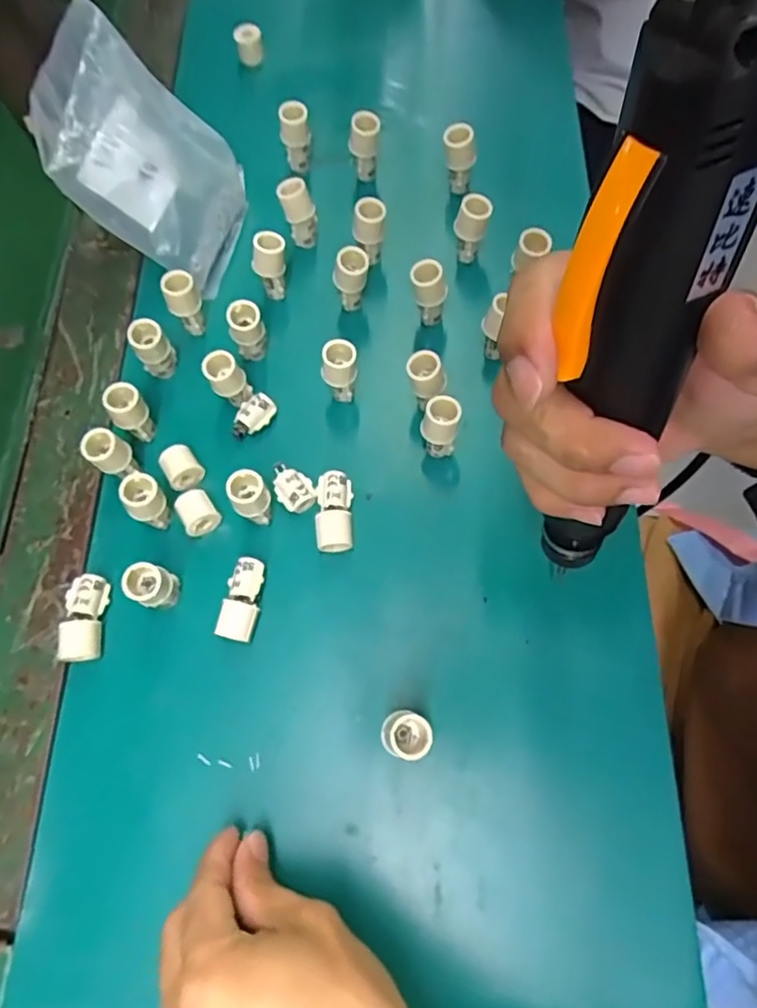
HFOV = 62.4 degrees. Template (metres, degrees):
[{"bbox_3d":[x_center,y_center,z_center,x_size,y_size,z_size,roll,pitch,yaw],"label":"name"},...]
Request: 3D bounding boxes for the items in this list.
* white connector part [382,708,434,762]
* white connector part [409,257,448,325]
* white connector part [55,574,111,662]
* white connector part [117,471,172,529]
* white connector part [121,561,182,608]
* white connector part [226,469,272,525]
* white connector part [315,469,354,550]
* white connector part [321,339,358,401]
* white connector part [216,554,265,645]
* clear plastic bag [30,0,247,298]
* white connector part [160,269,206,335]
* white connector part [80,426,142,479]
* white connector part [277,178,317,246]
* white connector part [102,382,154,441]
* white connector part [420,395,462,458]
[{"bbox_3d":[0.013,0.109,0.294,0.022,0.044,0.019,19,71,10],"label":"white connector part"},{"bbox_3d":[0.030,-0.124,0.379,0.021,0.048,0.016,5,69,5],"label":"white connector part"},{"bbox_3d":[-0.156,0.061,0.331,0.020,0.014,0.044,-4,69,1],"label":"white connector part"},{"bbox_3d":[-0.125,0.000,0.340,0.019,0.041,0.017,-43,73,-13],"label":"white connector part"},{"bbox_3d":[-0.115,0.043,0.324,0.021,0.039,0.021,-1,69,2],"label":"white connector part"},{"bbox_3d":[-0.068,-0.003,0.336,0.019,0.035,0.019,-1,69,2],"label":"white connector part"},{"bbox_3d":[-0.024,0.005,0.345,0.019,0.015,0.046,-3,69,2],"label":"white connector part"},{"bbox_3d":[-0.022,-0.074,0.364,0.020,0.050,0.018,-9,69,-1],"label":"white connector part"},{"bbox_3d":[-0.072,0.050,0.331,0.018,0.015,0.043,4,69,4],"label":"white connector part"},{"bbox_3d":[-0.140,-0.216,0.391,0.018,0.139,0.106,4,70,47],"label":"clear plastic bag"},{"bbox_3d":[-0.119,-0.123,0.388,0.020,0.045,0.017,-28,70,-8],"label":"white connector part"},{"bbox_3d":[-0.148,-0.026,0.350,0.021,0.040,0.017,-43,73,-13],"label":"white connector part"},{"bbox_3d":[-0.051,-0.187,0.411,0.020,0.050,0.018,-14,69,-3],"label":"white connector part"},{"bbox_3d":[-0.141,-0.052,0.359,0.018,0.040,0.017,-1,69,2],"label":"white connector part"},{"bbox_3d":[0.034,-0.040,0.347,0.019,0.042,0.022,14,70,8],"label":"white connector part"}]

